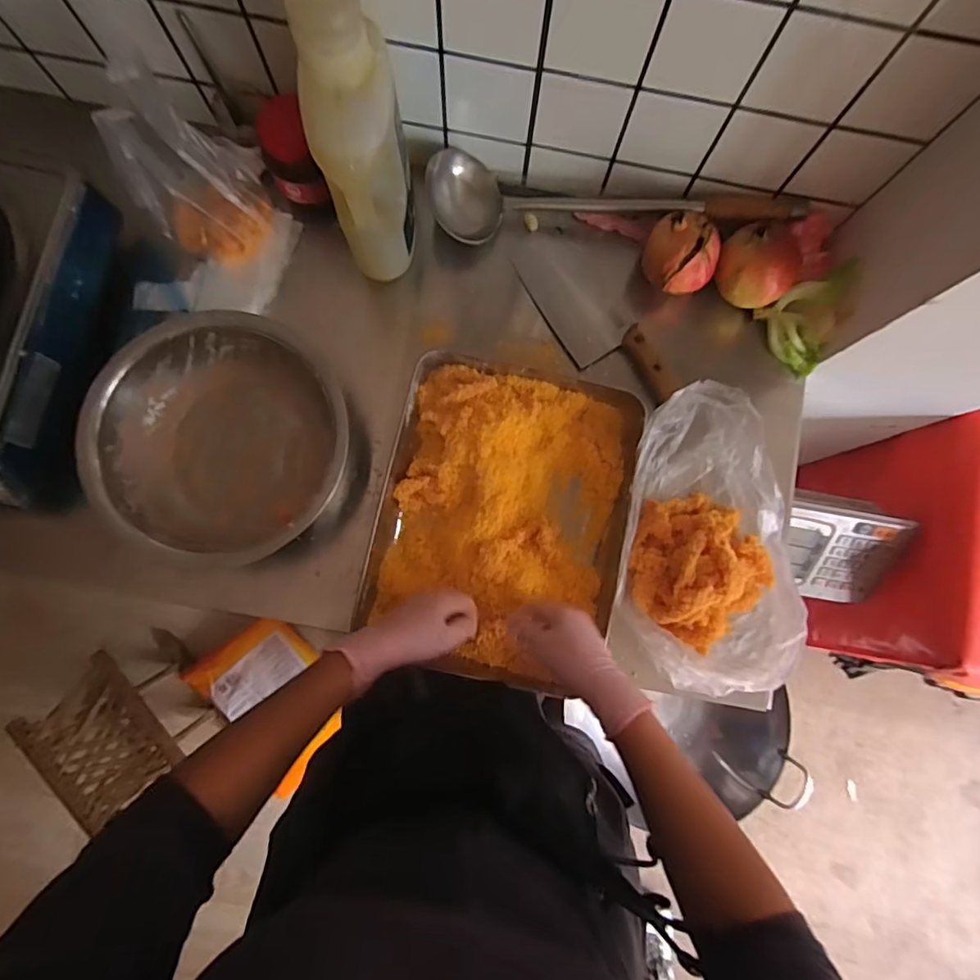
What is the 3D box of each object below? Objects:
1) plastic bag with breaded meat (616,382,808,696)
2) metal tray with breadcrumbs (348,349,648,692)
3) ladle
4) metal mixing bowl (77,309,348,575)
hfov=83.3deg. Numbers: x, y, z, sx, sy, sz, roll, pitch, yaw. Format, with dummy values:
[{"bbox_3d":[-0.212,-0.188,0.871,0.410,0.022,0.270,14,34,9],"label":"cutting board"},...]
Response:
[{"bbox_3d":[0.253,0.057,0.620,0.205,0.079,0.323,10,82,-1],"label":"plastic bag with breaded meat"},{"bbox_3d":[0.015,0.034,0.644,0.275,0.050,0.355,11,82,-1],"label":"metal tray with breadcrumbs"},{"bbox_3d":[0.149,-0.357,0.683,0.450,0.067,0.091,3,82,-2],"label":"ladle"},{"bbox_3d":[-0.300,-0.059,0.639,0.266,0.097,0.274,0,82,-2],"label":"metal mixing bowl"}]

